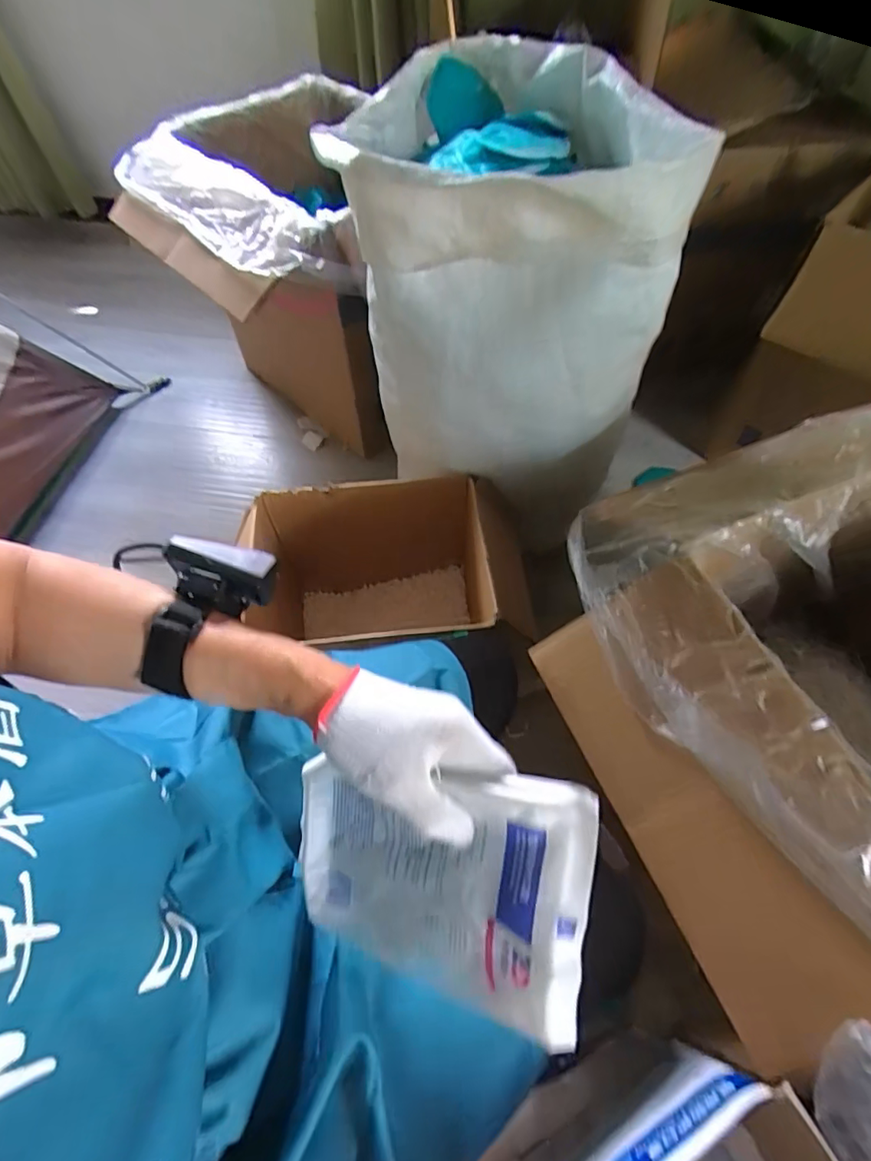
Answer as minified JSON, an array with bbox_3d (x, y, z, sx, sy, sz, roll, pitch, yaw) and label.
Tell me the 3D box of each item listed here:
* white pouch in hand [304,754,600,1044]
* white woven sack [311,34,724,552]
[{"bbox_3d":[-0.004,0.177,0.327,0.186,0.017,0.130,4,86,26],"label":"white pouch in hand"},{"bbox_3d":[0.099,-0.417,0.879,0.371,0.585,0.455,-1,58,1],"label":"white woven sack"}]

